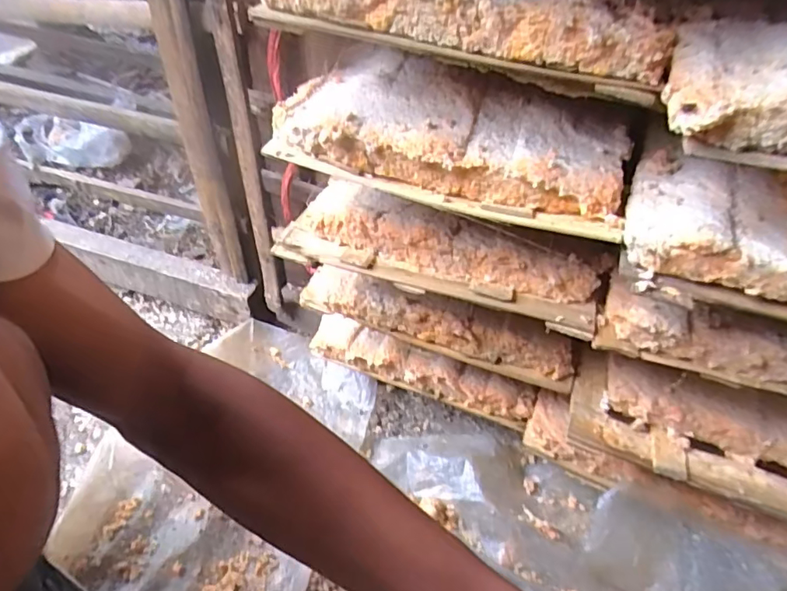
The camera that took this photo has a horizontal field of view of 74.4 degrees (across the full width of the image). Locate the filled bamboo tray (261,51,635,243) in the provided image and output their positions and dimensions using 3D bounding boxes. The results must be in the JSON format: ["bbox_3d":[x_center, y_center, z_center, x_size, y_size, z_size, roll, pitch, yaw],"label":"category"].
[{"bbox_3d":[0.040,-0.111,0.345,0.227,0.043,0.163,16,46,15],"label":"filled bamboo tray"}]

